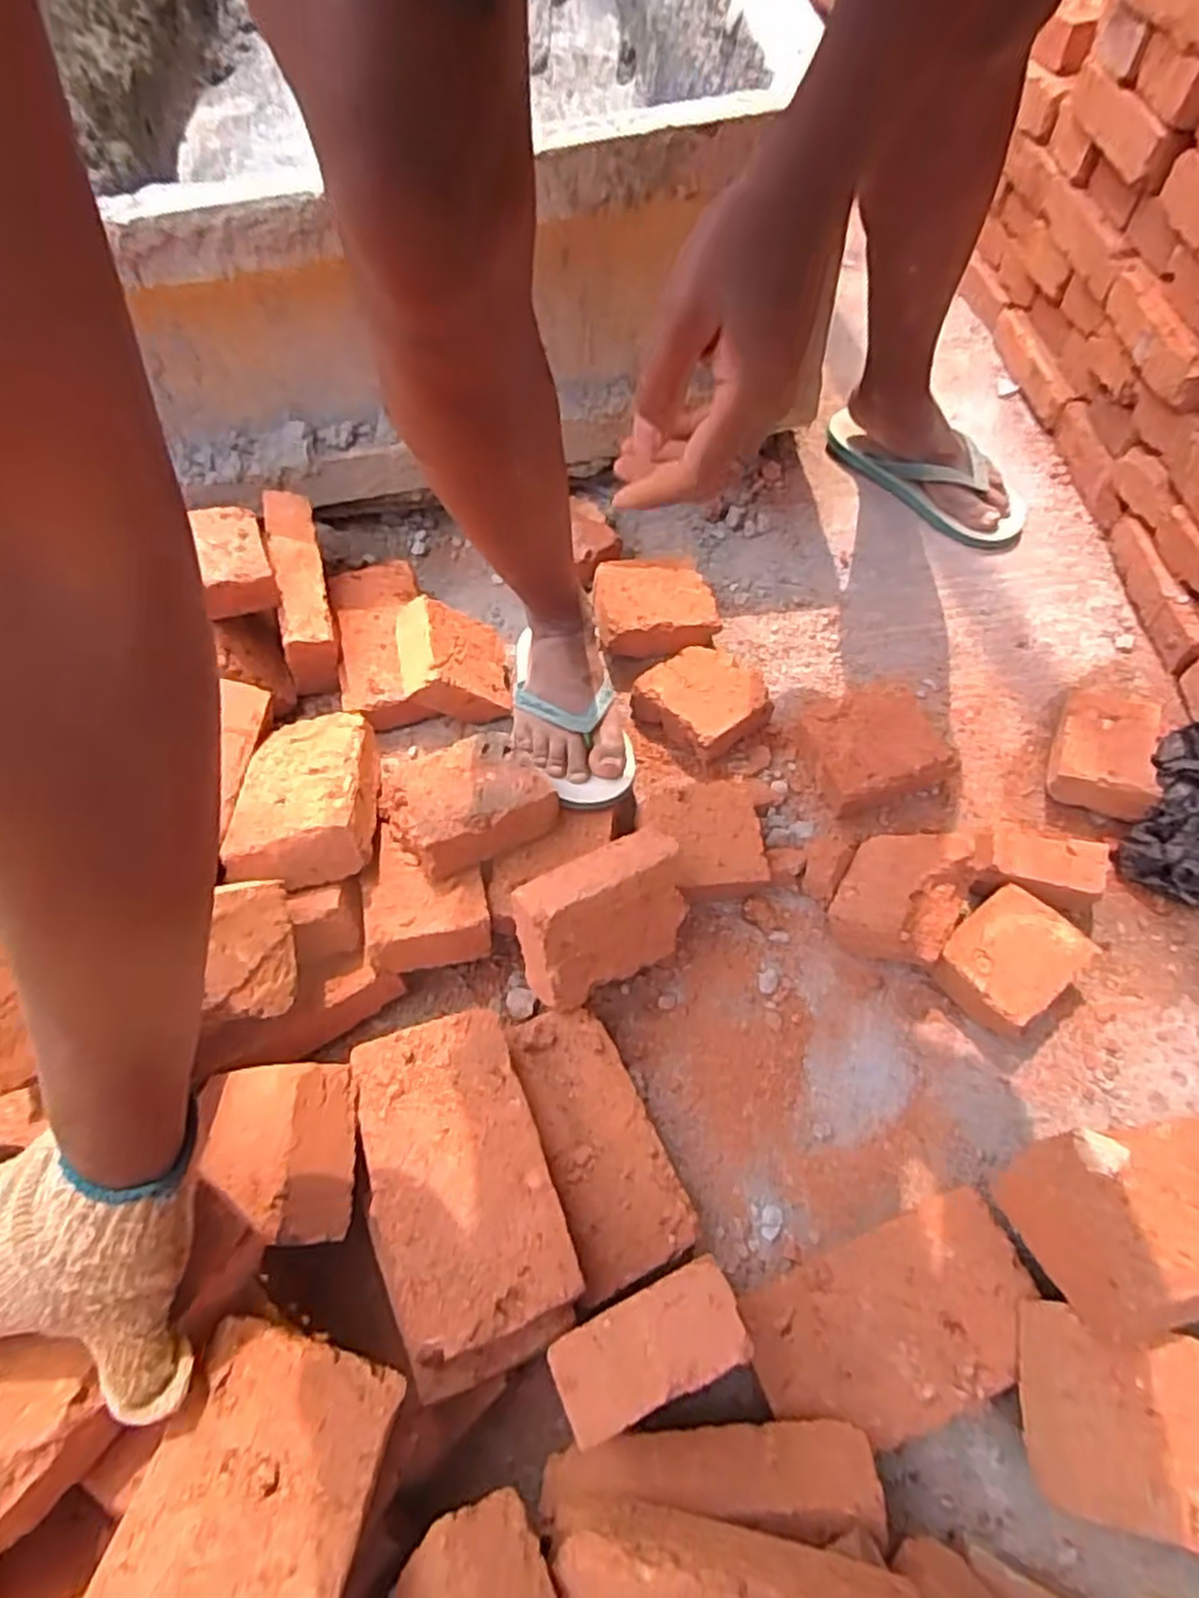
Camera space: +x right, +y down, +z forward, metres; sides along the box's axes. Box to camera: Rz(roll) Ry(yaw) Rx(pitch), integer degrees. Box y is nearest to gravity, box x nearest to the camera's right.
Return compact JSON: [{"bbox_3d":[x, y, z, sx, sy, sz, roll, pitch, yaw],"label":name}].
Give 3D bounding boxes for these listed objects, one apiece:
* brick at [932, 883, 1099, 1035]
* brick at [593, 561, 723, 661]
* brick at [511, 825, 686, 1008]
[{"bbox_3d":[0.347,0.141,0.666,0.109,0.063,0.088,-39,66,-17],"label":"brick"},{"bbox_3d":[0.058,-0.209,0.859,0.130,0.053,0.119,-9,61,-2],"label":"brick"},{"bbox_3d":[0.002,0.100,0.640,0.141,0.110,0.056,-22,26,-24],"label":"brick"}]

